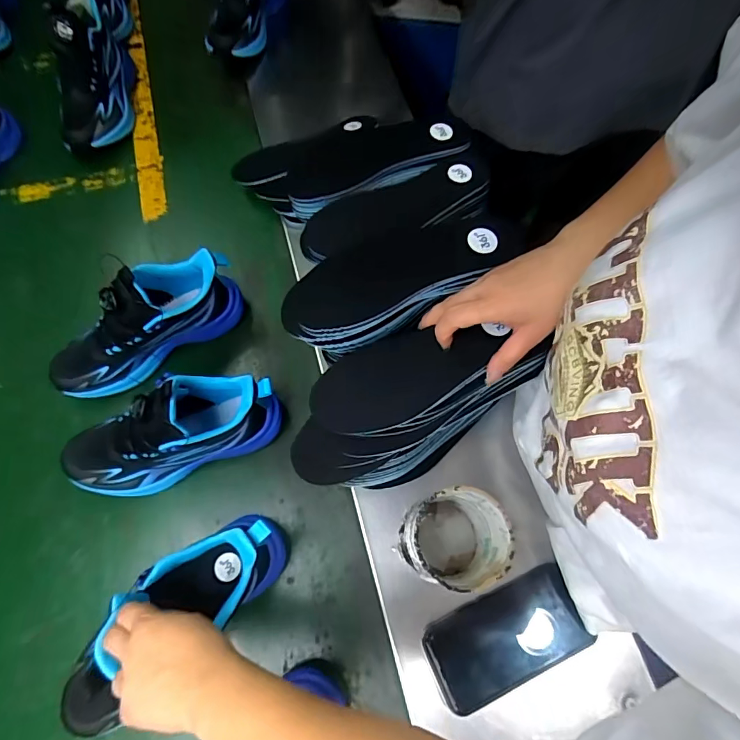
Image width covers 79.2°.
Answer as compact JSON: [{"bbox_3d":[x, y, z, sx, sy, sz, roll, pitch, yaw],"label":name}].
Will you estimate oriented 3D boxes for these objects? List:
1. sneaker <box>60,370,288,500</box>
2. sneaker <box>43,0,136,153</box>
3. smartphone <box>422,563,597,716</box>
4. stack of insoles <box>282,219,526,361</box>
[{"bbox_3d":[-0.216,0.066,0.478,0.231,0.121,0.085,-20,72,-12],"label":"sneaker"},{"bbox_3d":[-0.430,-0.453,0.685,0.096,0.124,0.260,-12,70,-9],"label":"sneaker"},{"bbox_3d":[0.131,0.260,0.437,0.152,0.017,0.076,-21,72,-12],"label":"smartphone"},{"bbox_3d":[0.029,-0.089,0.415,0.219,0.045,0.085,-23,69,8],"label":"stack of insoles"}]

